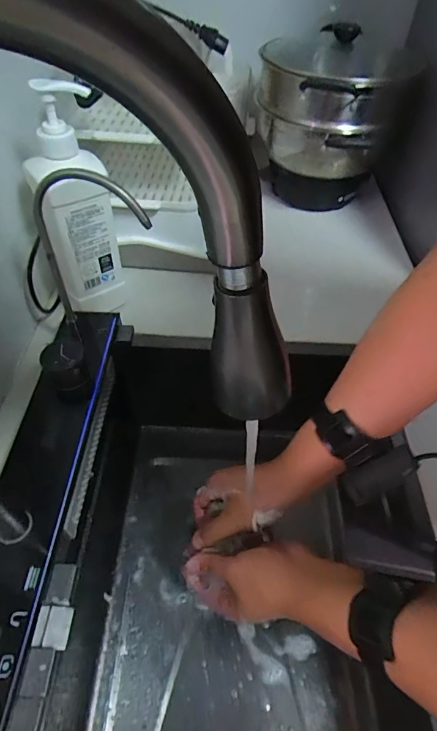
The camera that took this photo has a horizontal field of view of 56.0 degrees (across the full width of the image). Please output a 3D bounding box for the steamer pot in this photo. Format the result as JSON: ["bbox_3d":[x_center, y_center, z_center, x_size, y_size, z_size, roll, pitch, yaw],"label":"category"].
[{"bbox_3d":[0.196,-0.441,0.764,0.243,0.232,0.298,-1,51,-3],"label":"steamer pot"}]

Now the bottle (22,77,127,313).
[{"bbox_3d":[-0.176,-0.190,0.511,0.089,0.277,0.063,-13,52,-13],"label":"bottle"}]

